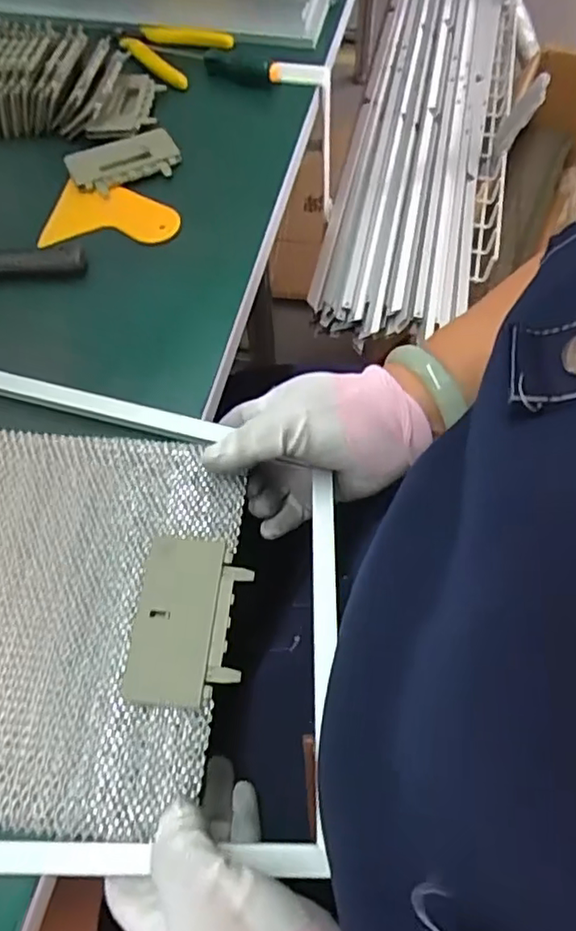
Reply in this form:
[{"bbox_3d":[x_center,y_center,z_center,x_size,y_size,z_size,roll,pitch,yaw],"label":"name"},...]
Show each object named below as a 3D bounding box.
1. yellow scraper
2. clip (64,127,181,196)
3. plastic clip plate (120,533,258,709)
[{"bbox_3d":[-0.133,-0.189,0.469,0.103,0.012,0.054,8,62,6],"label":"yellow scraper"},{"bbox_3d":[-0.130,-0.242,0.486,0.084,0.007,0.051,-22,63,-10],"label":"clip"},{"bbox_3d":[-0.051,0.078,0.317,0.055,0.006,0.083,5,62,4],"label":"plastic clip plate"}]

